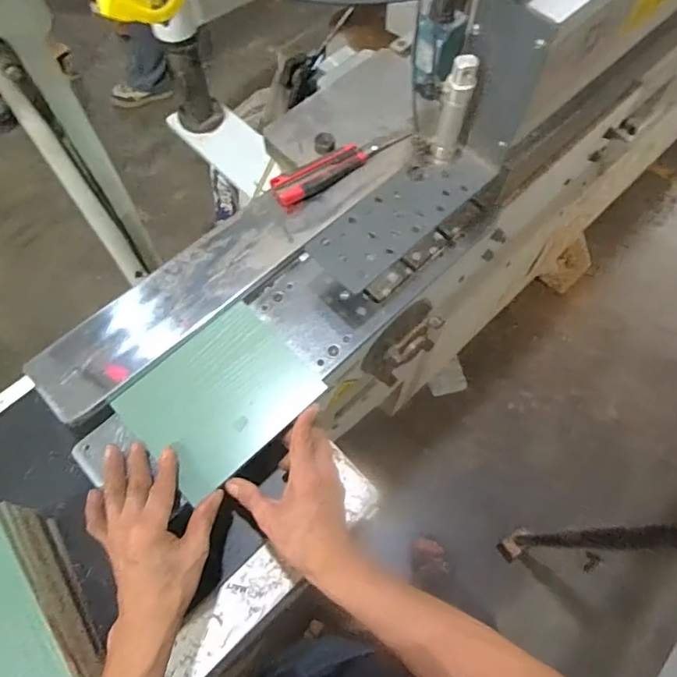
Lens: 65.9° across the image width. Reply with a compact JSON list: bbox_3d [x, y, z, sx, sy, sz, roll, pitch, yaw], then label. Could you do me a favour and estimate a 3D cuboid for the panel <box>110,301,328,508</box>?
[{"bbox_3d":[-0.124,0.060,0.553,0.176,0.008,0.143,-42,74,-16],"label":"panel"}]

